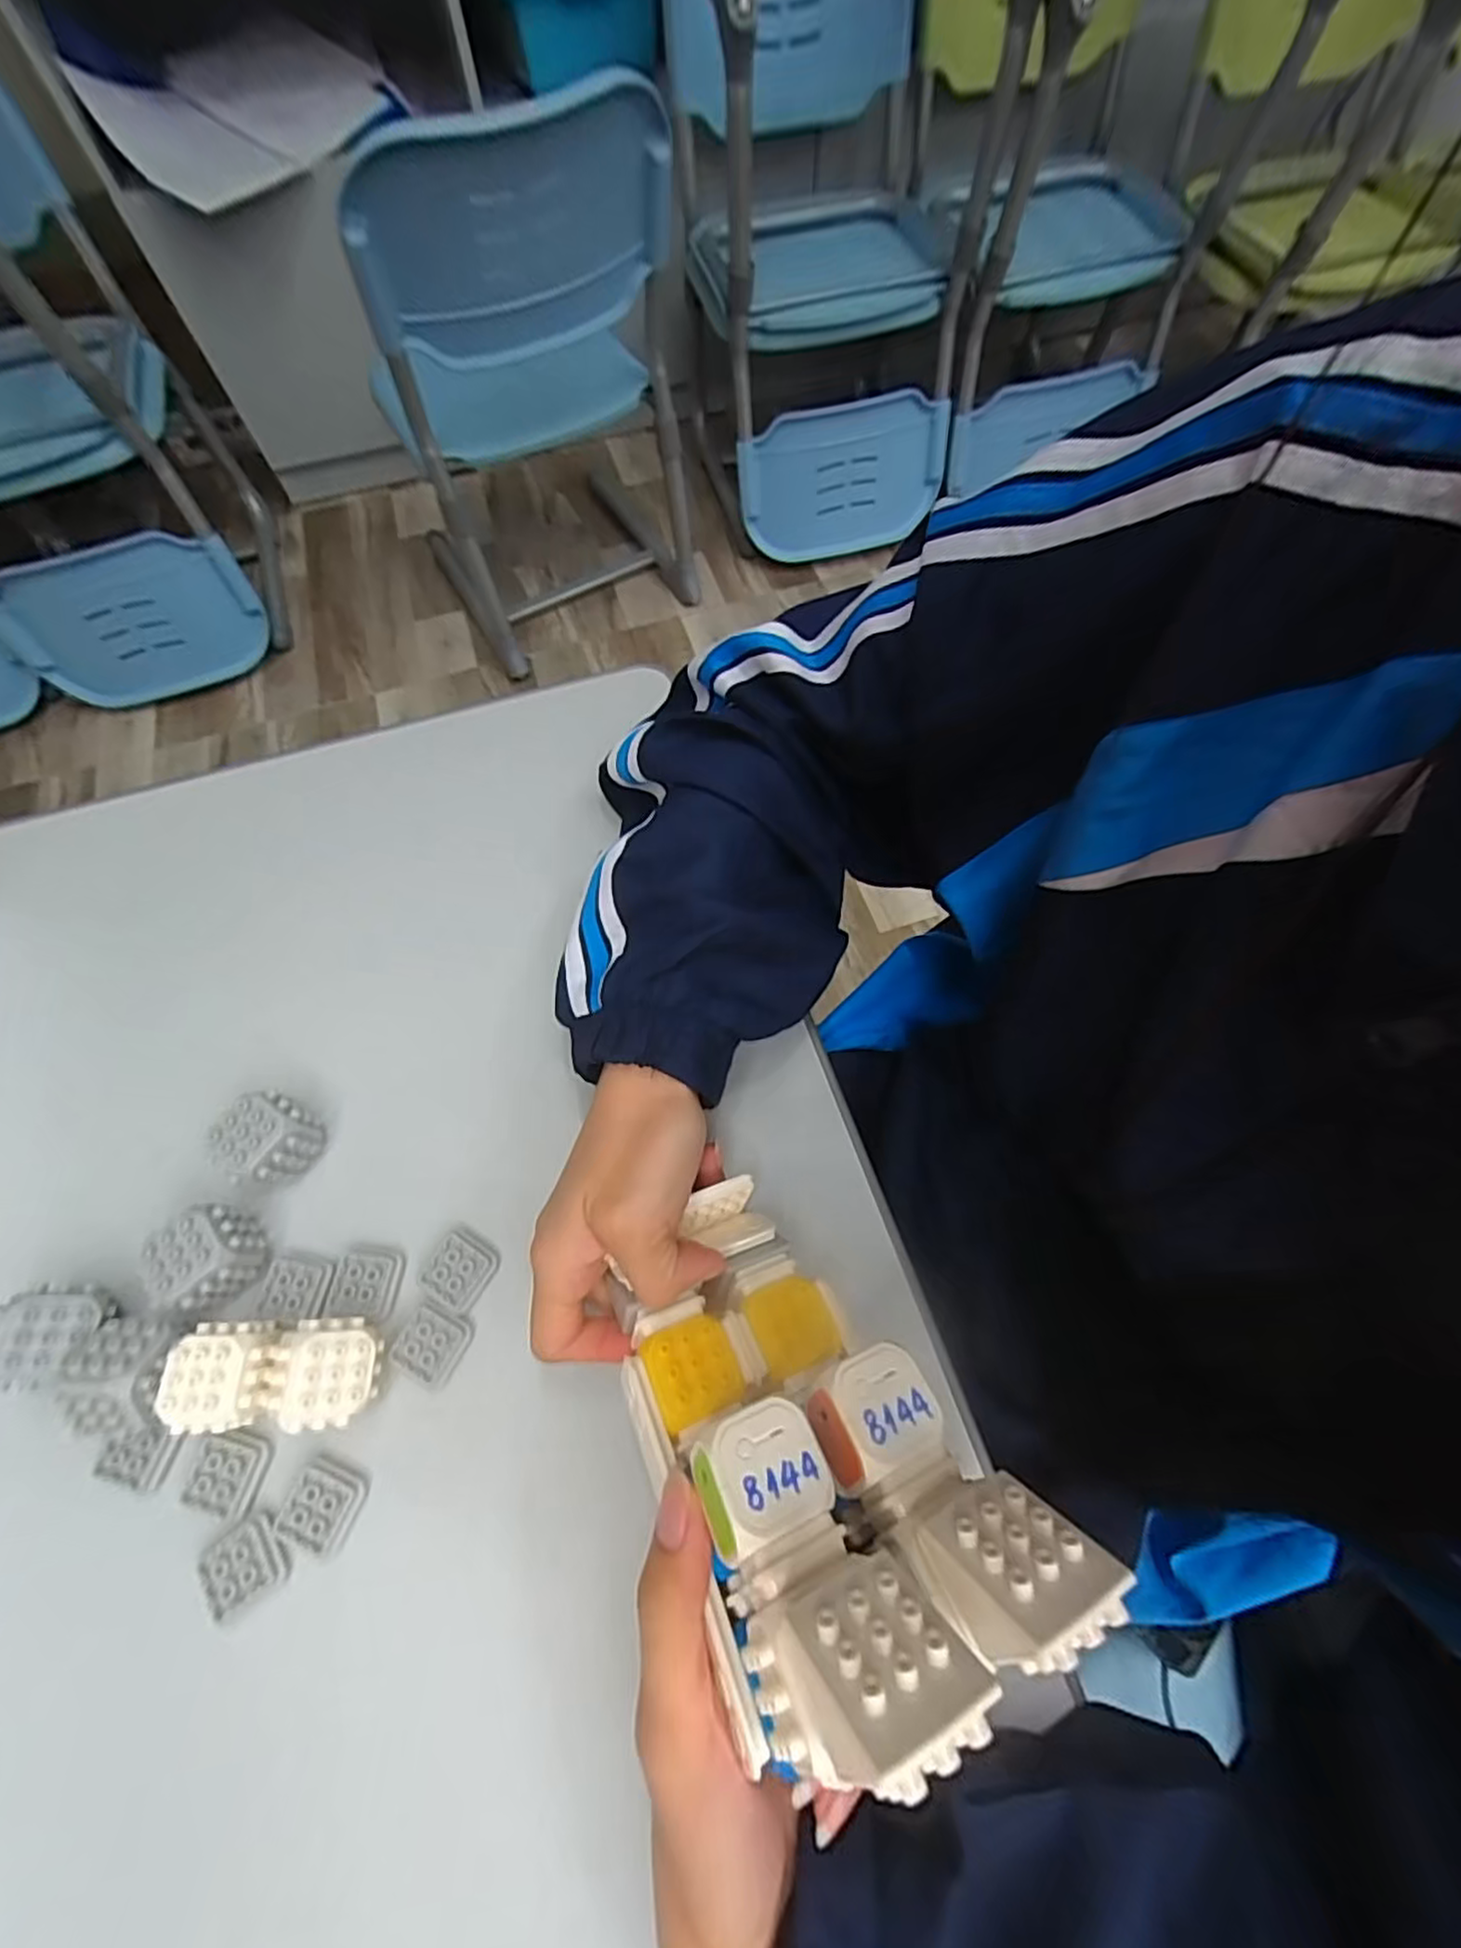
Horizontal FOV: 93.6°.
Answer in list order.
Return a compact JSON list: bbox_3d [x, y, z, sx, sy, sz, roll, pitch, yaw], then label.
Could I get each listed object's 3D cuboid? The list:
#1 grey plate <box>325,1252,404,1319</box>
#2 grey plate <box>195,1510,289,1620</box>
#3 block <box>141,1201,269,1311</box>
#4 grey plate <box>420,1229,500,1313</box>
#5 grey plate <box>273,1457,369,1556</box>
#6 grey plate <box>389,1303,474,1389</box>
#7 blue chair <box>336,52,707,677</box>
[{"bbox_3d":[-0.158,0.134,0.297,0.028,0.006,0.025,-4,66,0],"label":"grey plate"},{"bbox_3d":[-0.185,0.224,0.260,0.026,0.005,0.026,-34,70,-13],"label":"grey plate"},{"bbox_3d":[-0.221,0.120,0.292,0.032,0.030,0.034,40,73,17],"label":"block"},{"bbox_3d":[-0.120,0.130,0.301,0.026,0.005,0.027,26,69,12],"label":"grey plate"},{"bbox_3d":[-0.159,0.207,0.267,0.025,0.006,0.027,21,69,10],"label":"grey plate"},{"bbox_3d":[-0.126,0.157,0.290,0.026,0.006,0.026,24,69,11],"label":"grey plate"},{"bbox_3d":[-0.300,-0.922,1.077,0.455,0.674,0.436,-26,68,-10],"label":"blue chair"}]

